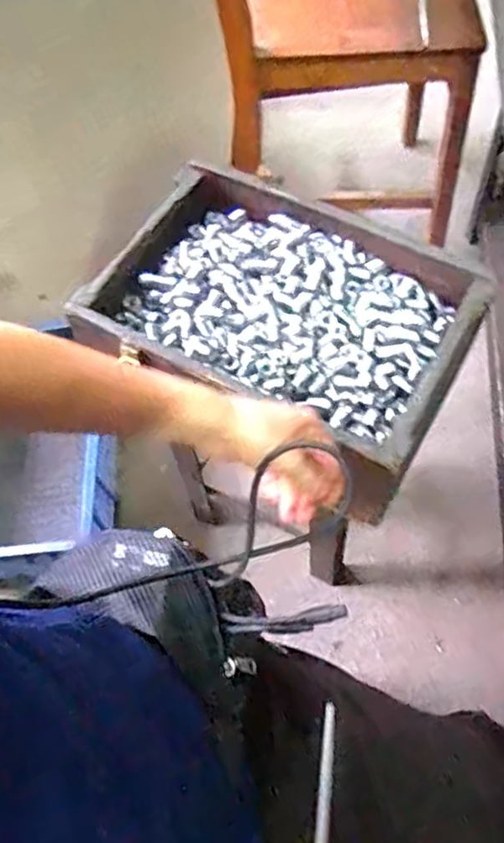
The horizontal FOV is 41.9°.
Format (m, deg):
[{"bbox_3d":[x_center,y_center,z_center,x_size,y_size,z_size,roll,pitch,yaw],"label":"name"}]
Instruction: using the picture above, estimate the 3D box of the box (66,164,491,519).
[{"bbox_3d":[0.037,-0.099,0.679,0.353,0.119,0.257,28,67,18],"label":"box"}]

